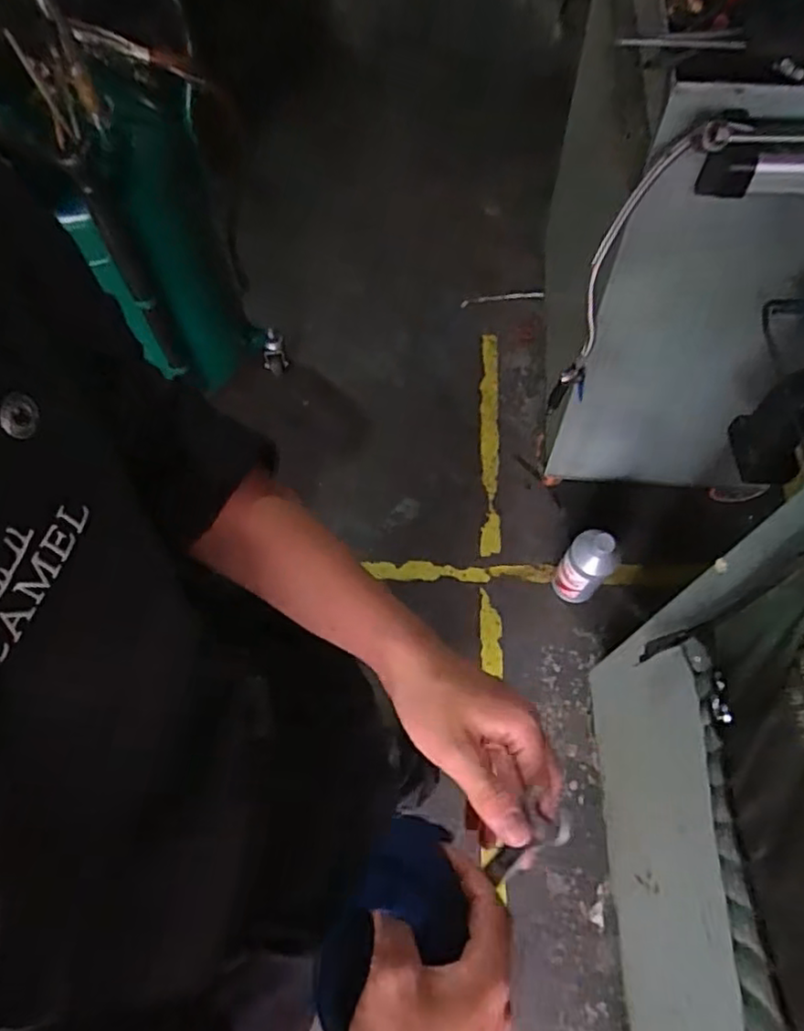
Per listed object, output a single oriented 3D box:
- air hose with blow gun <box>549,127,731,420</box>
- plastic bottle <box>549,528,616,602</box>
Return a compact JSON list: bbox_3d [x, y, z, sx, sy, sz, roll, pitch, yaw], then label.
[{"bbox_3d":[0.287,-0.301,0.904,0.075,0.529,0.077,17,67,9],"label":"air hose with blow gun"},{"bbox_3d":[0.376,0.110,1.347,0.094,0.238,0.079,34,71,15],"label":"plastic bottle"}]

